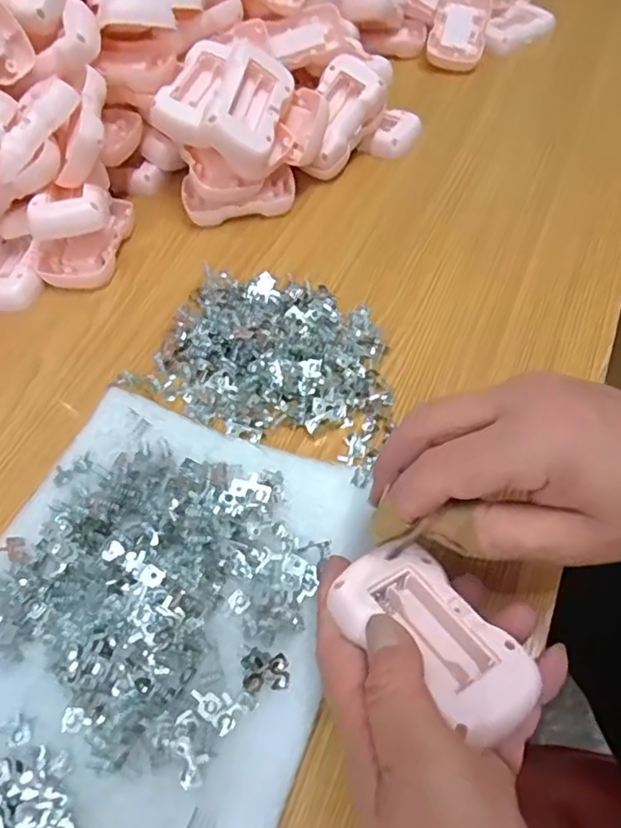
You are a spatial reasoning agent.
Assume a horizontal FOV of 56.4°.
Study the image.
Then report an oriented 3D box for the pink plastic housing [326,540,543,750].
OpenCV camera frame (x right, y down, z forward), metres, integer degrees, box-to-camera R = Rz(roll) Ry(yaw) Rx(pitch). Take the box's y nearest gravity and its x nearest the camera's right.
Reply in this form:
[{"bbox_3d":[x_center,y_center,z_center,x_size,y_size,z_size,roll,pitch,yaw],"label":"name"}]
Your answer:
[{"bbox_3d":[0.051,0.088,0.236,0.047,0.020,0.083,-37,60,-21],"label":"pink plastic housing"}]

